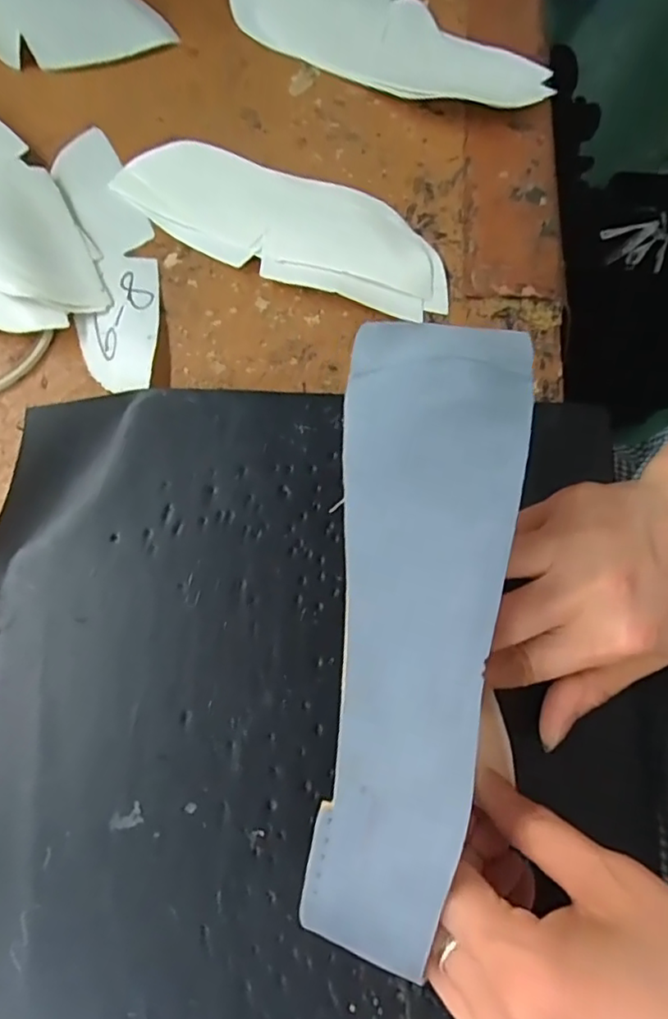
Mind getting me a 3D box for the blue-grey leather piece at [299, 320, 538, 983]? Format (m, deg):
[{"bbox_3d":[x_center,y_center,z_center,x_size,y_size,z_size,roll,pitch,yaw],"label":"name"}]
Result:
[{"bbox_3d":[0.027,0.045,0.206,0.060,0.022,0.219,7,89,2],"label":"blue-grey leather piece"}]

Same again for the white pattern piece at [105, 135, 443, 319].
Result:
[{"bbox_3d":[-0.031,-0.176,0.358,0.210,0.014,0.076,18,74,6],"label":"white pattern piece"}]

